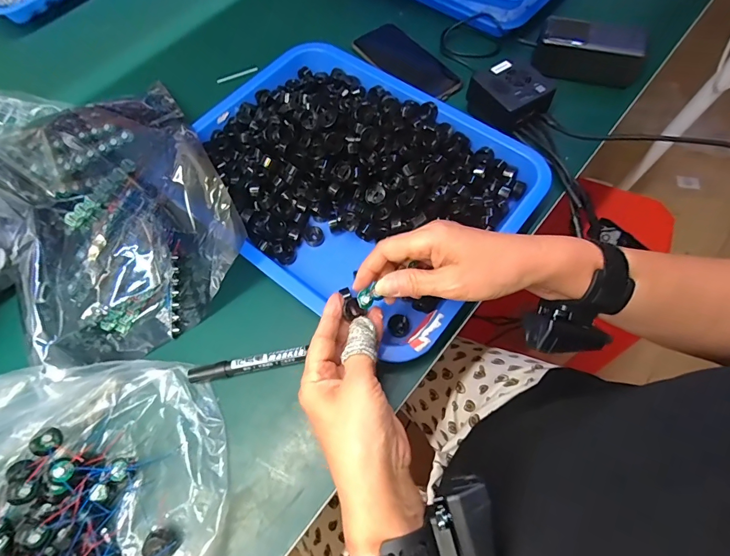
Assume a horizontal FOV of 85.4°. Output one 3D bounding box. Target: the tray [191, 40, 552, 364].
[{"bbox_3d":[-0.024,-0.125,0.444,0.384,0.052,0.295,35,71,15],"label":"tray"}]

